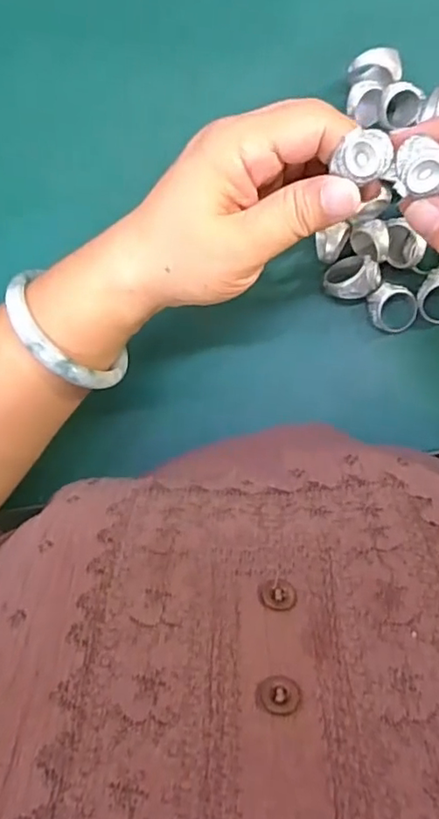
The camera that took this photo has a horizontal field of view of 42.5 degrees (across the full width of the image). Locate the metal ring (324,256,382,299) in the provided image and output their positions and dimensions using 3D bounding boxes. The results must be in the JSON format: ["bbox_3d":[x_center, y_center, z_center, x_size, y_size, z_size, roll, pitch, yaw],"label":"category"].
[{"bbox_3d":[0.075,-0.074,0.322,0.029,0.021,0.027,0,91,8],"label":"metal ring"}]

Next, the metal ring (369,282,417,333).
[{"bbox_3d":[0.099,-0.058,0.321,0.027,0.015,0.027,0,91,8],"label":"metal ring"}]

